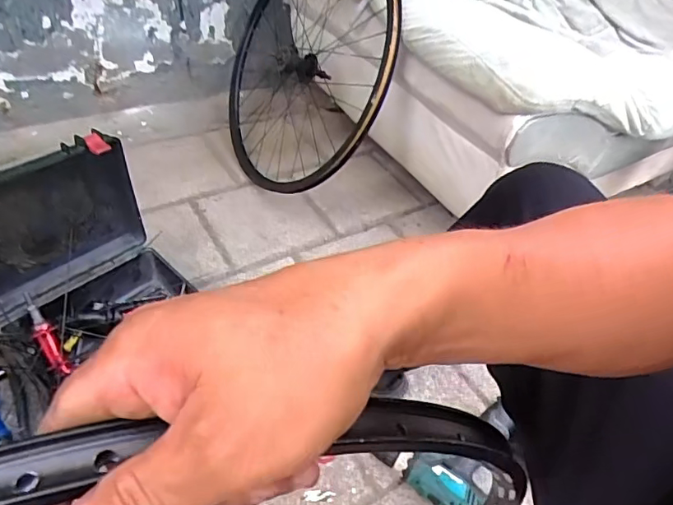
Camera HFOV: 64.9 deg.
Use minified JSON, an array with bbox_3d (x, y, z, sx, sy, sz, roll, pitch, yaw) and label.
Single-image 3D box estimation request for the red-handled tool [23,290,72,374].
[{"bbox_3d":[-0.437,0.121,0.794,0.023,0.021,0.136,-26,79,-30],"label":"red-handled tool"}]

